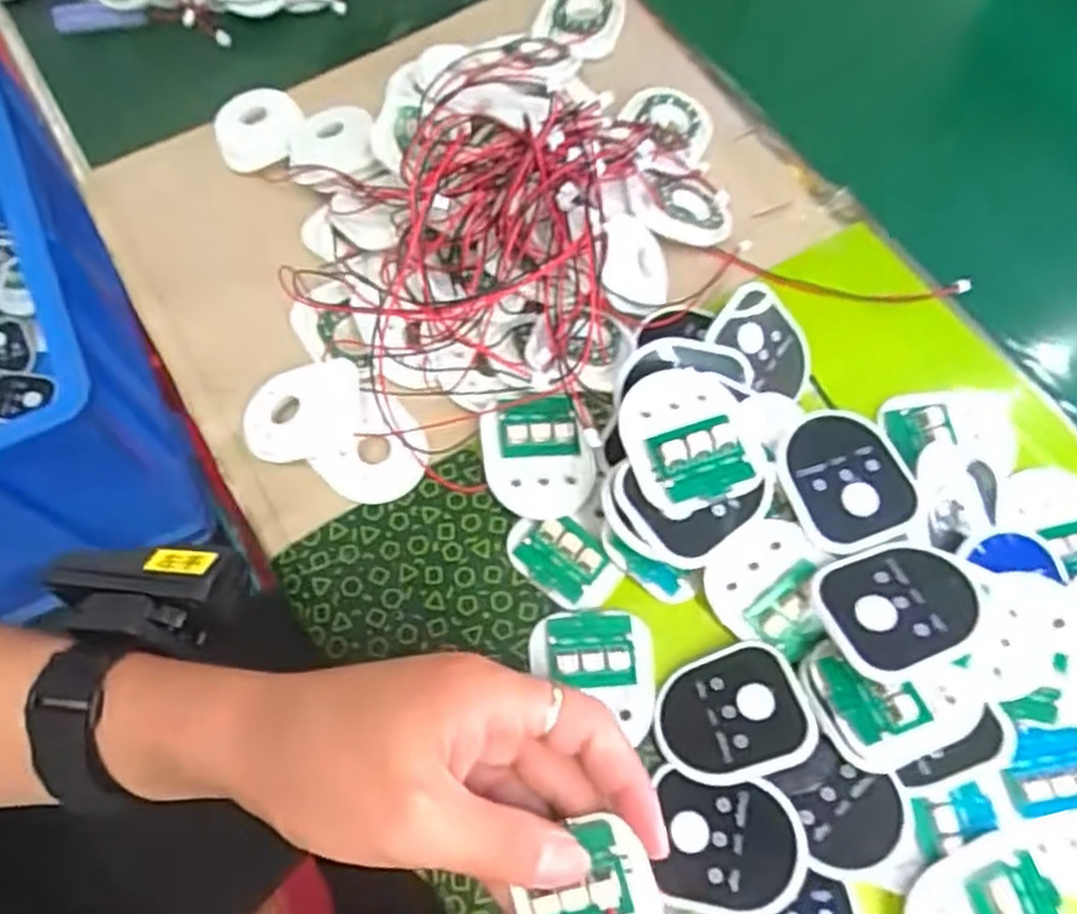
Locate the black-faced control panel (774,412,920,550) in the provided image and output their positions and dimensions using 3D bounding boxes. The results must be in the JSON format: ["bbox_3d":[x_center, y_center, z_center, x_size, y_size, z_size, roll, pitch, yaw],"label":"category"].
[{"bbox_3d":[0.125,0.008,0.317,0.048,0.008,0.056,-17,67,-8],"label":"black-faced control panel"}]

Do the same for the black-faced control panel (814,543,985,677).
[{"bbox_3d":[0.137,0.056,0.295,0.062,0.014,0.047,-20,50,-4],"label":"black-faced control panel"}]

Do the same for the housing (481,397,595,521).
[{"bbox_3d":[0.000,0.000,0.345,0.045,0.007,0.053,-8,81,-7],"label":"housing"}]

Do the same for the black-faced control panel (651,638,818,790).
[{"bbox_3d":[0.074,0.100,0.305,0.057,0.004,0.047,-23,51,7],"label":"black-faced control panel"}]

